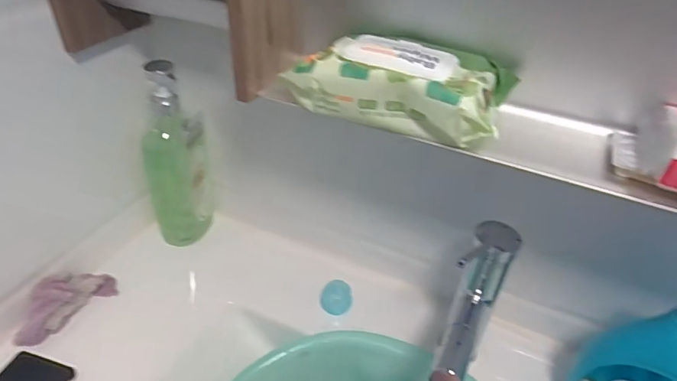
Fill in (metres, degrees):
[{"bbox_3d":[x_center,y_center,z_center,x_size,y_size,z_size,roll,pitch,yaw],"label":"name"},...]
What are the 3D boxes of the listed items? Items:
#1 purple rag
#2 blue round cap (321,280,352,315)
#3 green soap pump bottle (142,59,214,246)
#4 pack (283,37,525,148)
[{"bbox_3d":[-0.353,0.141,0.584,0.047,0.049,0.125,26,44,26],"label":"purple rag"},{"bbox_3d":[-0.004,0.146,0.622,0.042,0.045,0.010,2,0,14],"label":"blue round cap"},{"bbox_3d":[-0.230,-0.043,0.649,0.086,0.265,0.059,-3,39,-9],"label":"green soap pump bottle"},{"bbox_3d":[0.052,-0.098,0.409,0.192,0.049,0.098,18,41,17],"label":"pack"}]

